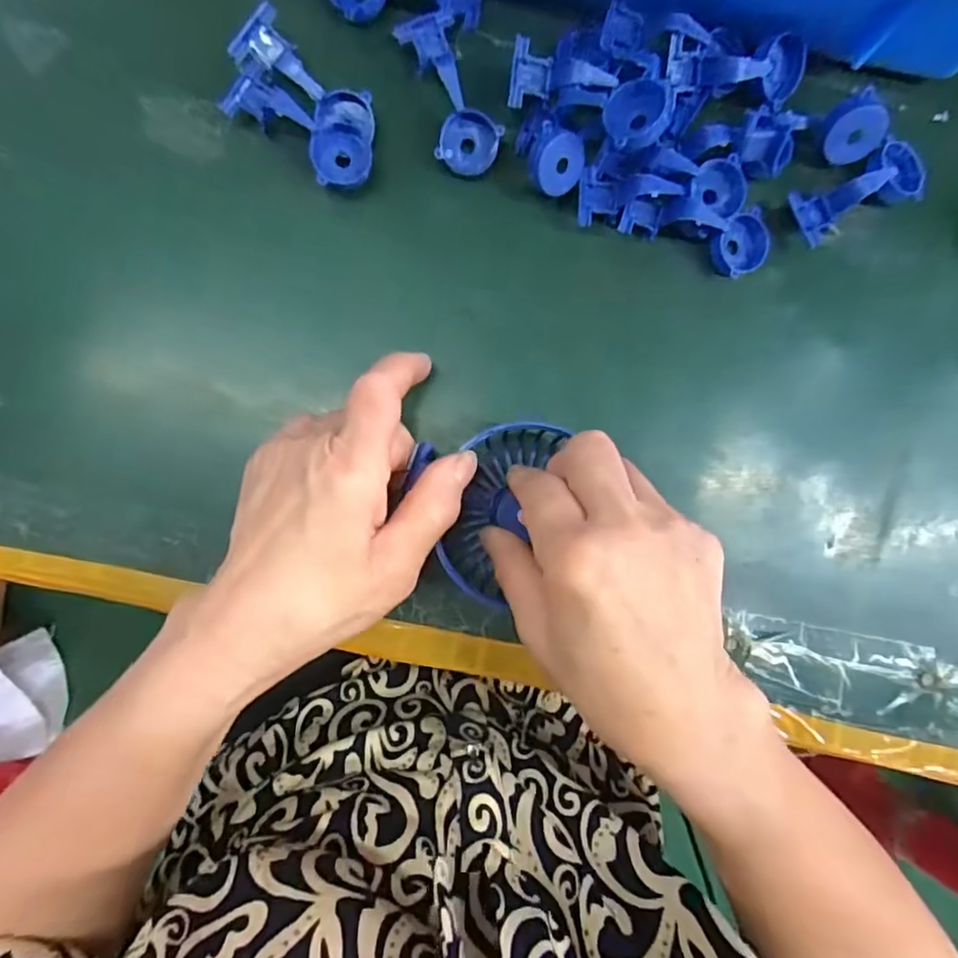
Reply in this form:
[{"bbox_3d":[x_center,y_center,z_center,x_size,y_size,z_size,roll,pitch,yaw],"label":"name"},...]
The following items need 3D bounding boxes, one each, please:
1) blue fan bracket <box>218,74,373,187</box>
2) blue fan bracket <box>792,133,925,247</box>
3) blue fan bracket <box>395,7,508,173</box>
[{"bbox_3d":[-0.089,-0.169,0.290,0.078,0.022,0.028,27,90,-4],"label":"blue fan bracket"},{"bbox_3d":[0.191,-0.145,0.300,0.069,0.025,0.030,-27,93,-2],"label":"blue fan bracket"},{"bbox_3d":[-0.014,-0.190,0.292,0.031,0.020,0.075,-21,93,-3],"label":"blue fan bracket"}]

